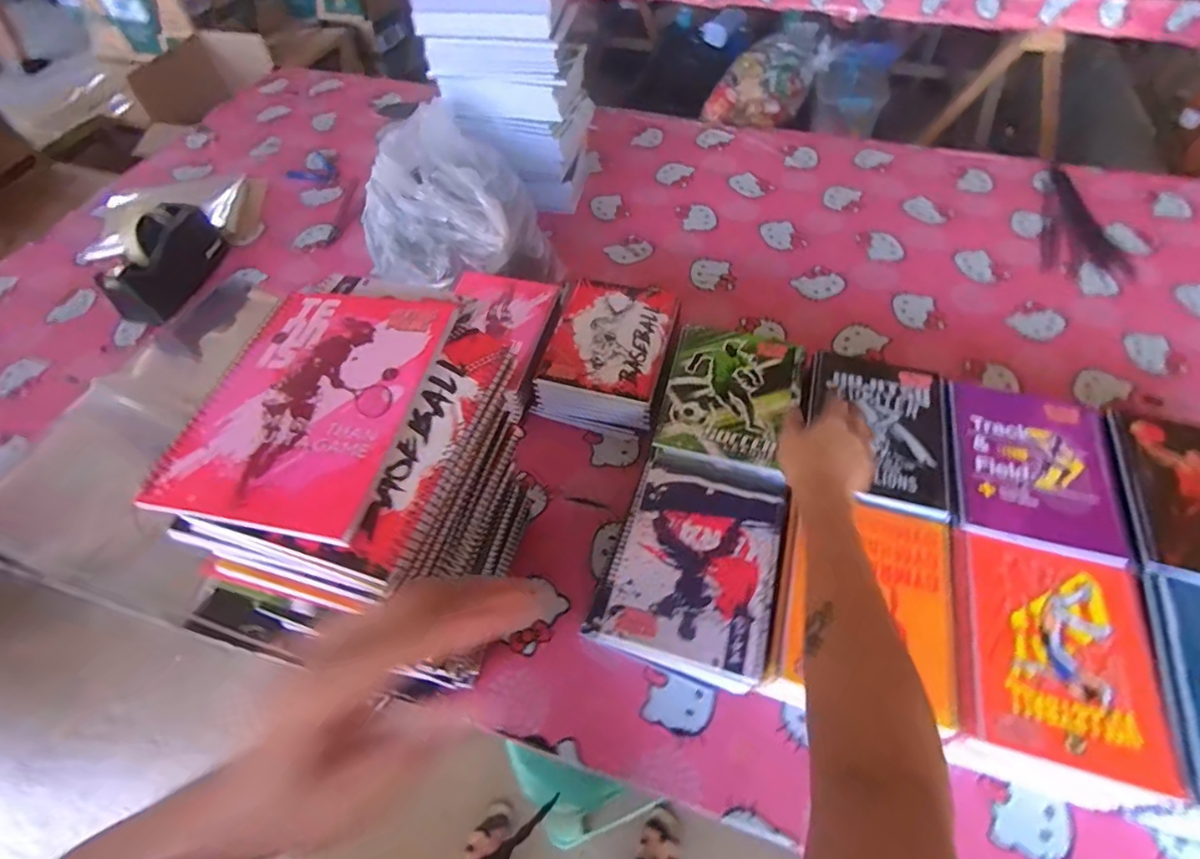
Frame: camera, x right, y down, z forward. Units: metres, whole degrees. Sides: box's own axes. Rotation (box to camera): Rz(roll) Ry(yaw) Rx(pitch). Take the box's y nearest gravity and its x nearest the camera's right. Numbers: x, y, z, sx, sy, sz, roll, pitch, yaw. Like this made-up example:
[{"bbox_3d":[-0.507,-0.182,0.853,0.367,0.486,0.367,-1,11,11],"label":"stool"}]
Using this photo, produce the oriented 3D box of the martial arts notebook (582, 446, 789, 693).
[{"bbox_3d":[0.100,0.130,0.555,0.166,0.013,0.219,15,57,12],"label":"martial arts notebook"}]

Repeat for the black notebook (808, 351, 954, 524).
[{"bbox_3d":[0.324,0.000,0.631,0.151,0.008,0.208,12,57,10],"label":"black notebook"}]

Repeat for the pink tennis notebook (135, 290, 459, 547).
[{"bbox_3d":[-0.203,-0.024,0.382,0.145,0.009,0.194,8,56,8],"label":"pink tennis notebook"}]

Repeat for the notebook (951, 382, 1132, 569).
[{"bbox_3d":[0.475,0.036,0.590,0.157,0.006,0.203,13,57,11],"label":"notebook"}]

